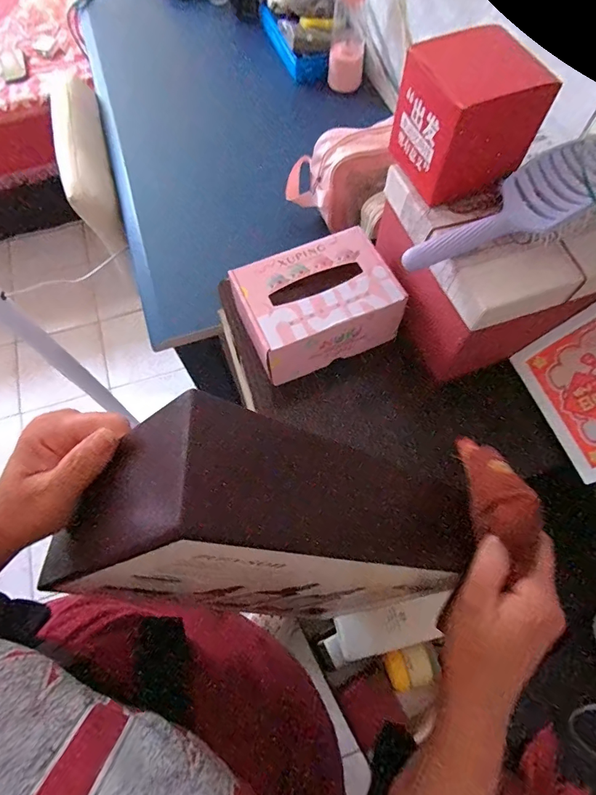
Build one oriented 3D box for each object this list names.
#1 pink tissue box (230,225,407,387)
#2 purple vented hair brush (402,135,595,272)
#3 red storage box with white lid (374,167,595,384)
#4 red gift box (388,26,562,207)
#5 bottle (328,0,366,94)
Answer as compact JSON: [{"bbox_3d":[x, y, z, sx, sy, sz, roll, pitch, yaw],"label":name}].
[{"bbox_3d":[0.021,-0.116,0.528,0.185,0.080,0.137,-22,68,-10],"label":"pink tissue box"},{"bbox_3d":[0.208,-0.178,0.394,0.235,0.046,0.076,-23,68,-10],"label":"purple vented hair brush"},{"bbox_3d":[0.225,-0.160,0.515,0.184,0.203,0.229,-18,67,-8],"label":"red storage box with white lid"},{"bbox_3d":[0.163,-0.279,0.410,0.101,0.105,0.106,-21,68,-10],"label":"red gift box"},{"bbox_3d":[0.107,-0.765,0.871,0.076,0.205,0.064,4,66,1],"label":"bottle"}]

